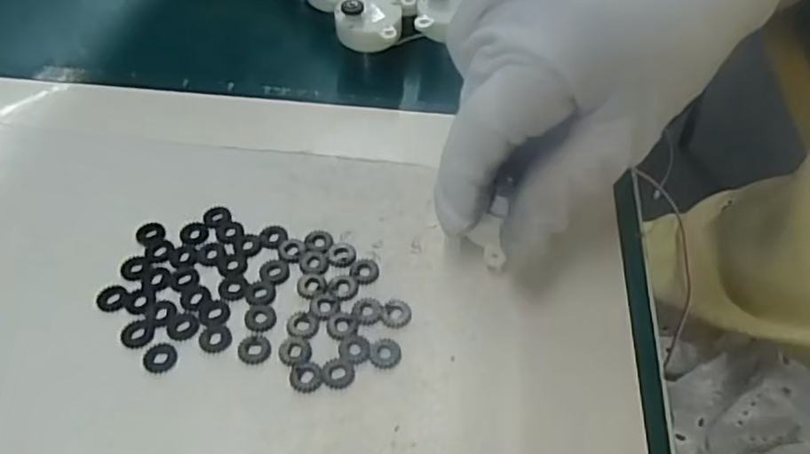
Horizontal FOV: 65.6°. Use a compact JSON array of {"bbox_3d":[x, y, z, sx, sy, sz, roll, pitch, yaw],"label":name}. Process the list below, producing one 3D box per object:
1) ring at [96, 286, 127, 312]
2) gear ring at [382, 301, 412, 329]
[{"bbox_3d":[-0.104,0.025,0.222,0.010,0.004,0.010,0,51,0],"label":"ring"},{"bbox_3d":[-0.003,0.030,0.219,0.010,0.004,0.011,0,51,0],"label":"gear ring"}]

